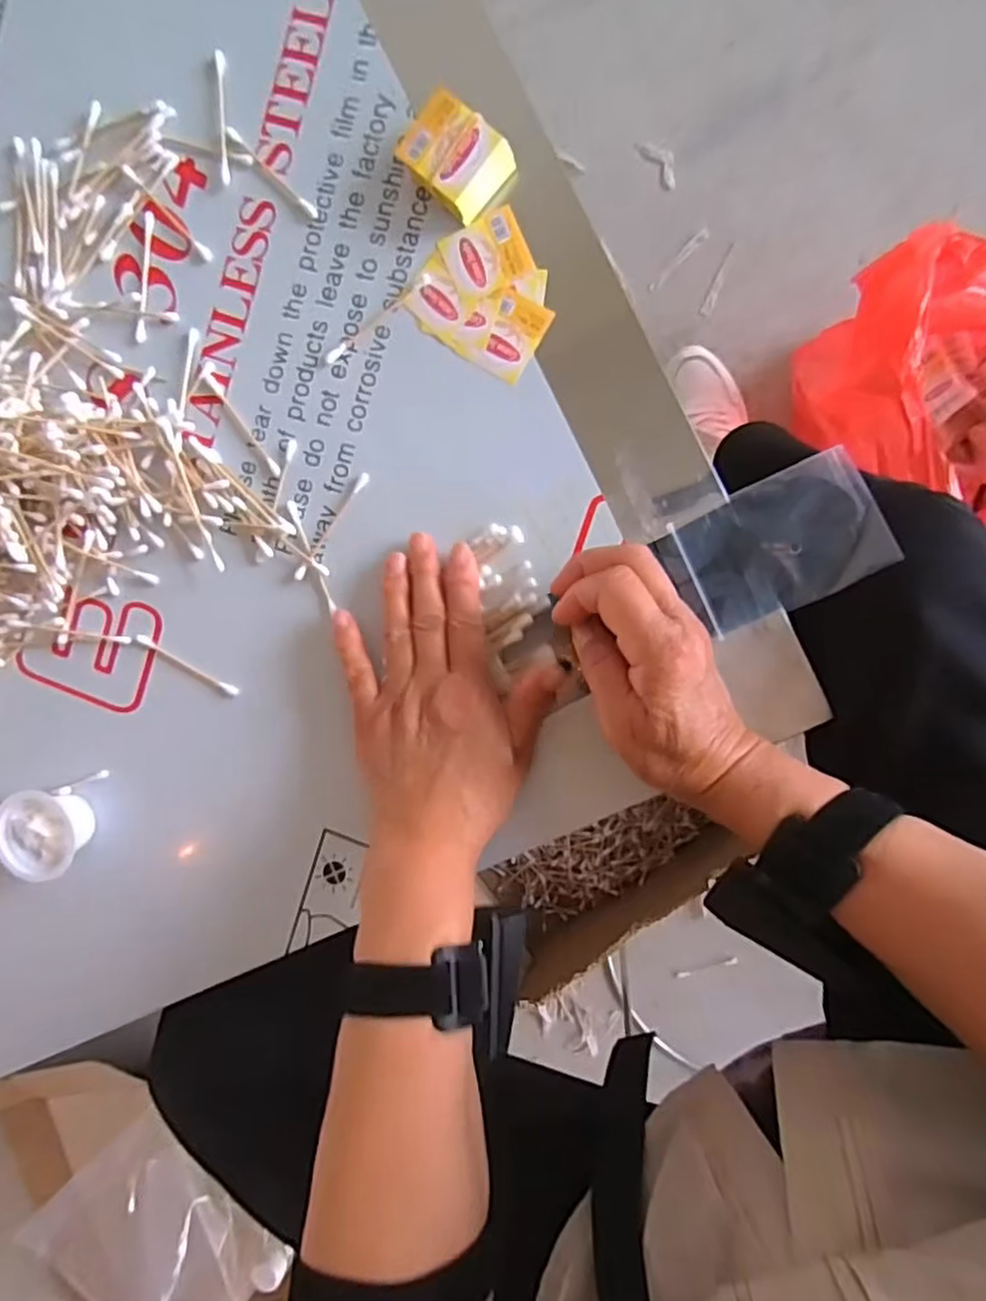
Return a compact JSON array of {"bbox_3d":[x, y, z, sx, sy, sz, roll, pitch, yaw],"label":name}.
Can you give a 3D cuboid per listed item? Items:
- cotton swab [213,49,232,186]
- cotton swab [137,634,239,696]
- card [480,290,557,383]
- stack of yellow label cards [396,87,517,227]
[{"bbox_3d":[-0.154,-0.303,0.384,0.007,0.005,0.072,-1,93,8],"label":"cotton swab"},{"bbox_3d":[-0.186,0.009,0.411,0.072,0.004,0.006,29,97,6],"label":"cotton swab"},{"bbox_3d":[0.010,-0.171,0.367,0.030,0.004,0.043,31,97,5],"label":"card"},{"bbox_3d":[-0.019,-0.259,0.357,0.042,0.023,0.048,-44,87,8],"label":"stack of yellow label cards"}]

